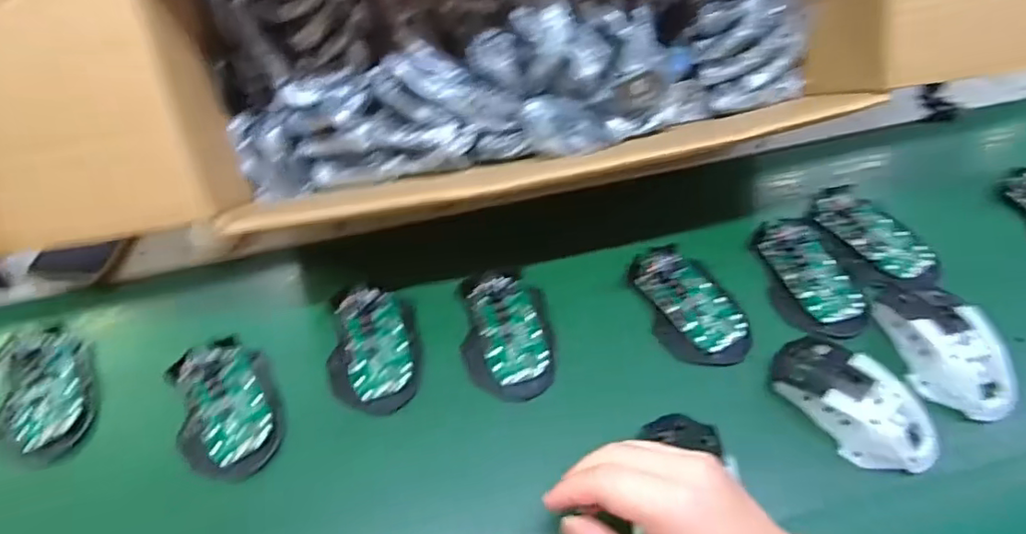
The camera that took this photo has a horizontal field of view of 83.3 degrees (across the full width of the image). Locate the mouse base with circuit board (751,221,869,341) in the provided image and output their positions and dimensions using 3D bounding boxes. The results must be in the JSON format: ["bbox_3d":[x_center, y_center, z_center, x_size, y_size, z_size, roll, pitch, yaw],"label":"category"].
[{"bbox_3d":[0.254,0.004,0.492,0.067,0.017,0.111,-4,55,-1],"label":"mouse base with circuit board"}]

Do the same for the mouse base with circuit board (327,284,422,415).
[{"bbox_3d":[-0.112,0.063,0.463,0.069,0.027,0.103,-7,55,-2],"label":"mouse base with circuit board"}]

